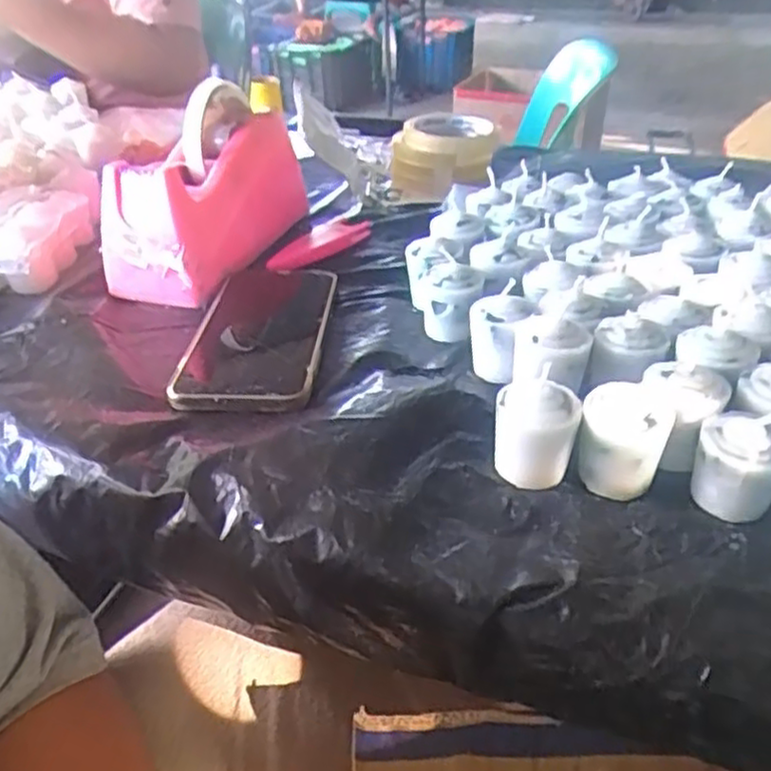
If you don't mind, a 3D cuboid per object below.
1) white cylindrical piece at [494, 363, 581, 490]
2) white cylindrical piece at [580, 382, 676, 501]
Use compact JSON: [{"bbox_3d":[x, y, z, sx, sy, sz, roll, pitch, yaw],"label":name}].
[{"bbox_3d":[0.068,0.021,0.331,0.035,0.045,0.030,5,36,10],"label":"white cylindrical piece"},{"bbox_3d":[0.107,0.026,0.325,0.036,0.044,0.029,9,37,15],"label":"white cylindrical piece"}]

